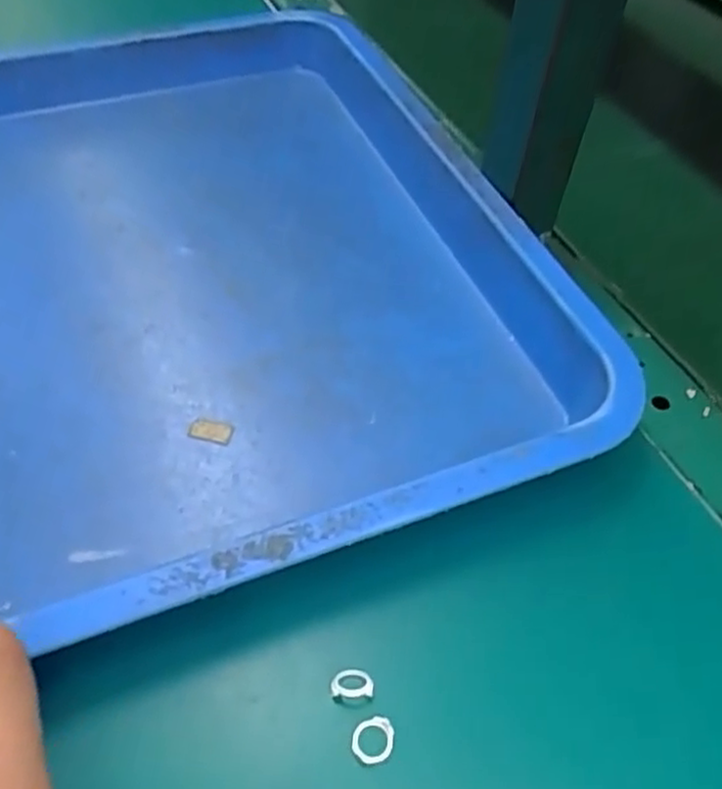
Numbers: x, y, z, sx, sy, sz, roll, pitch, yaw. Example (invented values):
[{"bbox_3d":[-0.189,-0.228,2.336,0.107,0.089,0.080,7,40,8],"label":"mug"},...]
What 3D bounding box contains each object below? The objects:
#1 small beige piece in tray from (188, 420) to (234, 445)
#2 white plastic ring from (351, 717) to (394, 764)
[{"bbox_3d":[-0.071,0.017,0.345,0.019,0.004,0.010,10,51,5],"label":"small beige piece in tray"},{"bbox_3d":[0.004,0.126,0.268,0.015,0.004,0.016,2,51,-2],"label":"white plastic ring"}]

